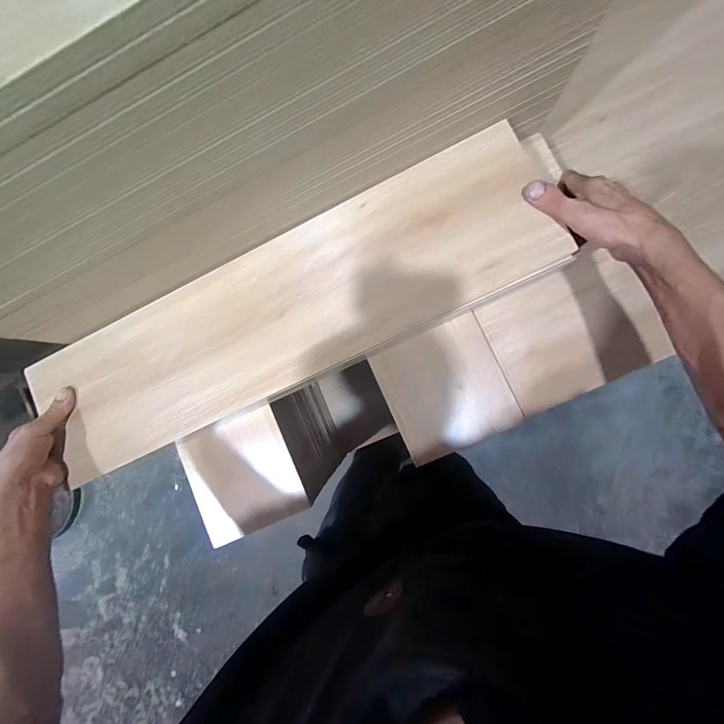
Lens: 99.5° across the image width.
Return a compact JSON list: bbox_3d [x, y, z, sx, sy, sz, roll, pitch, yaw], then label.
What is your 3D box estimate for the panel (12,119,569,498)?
[{"bbox_3d":[-0.090,-0.064,0.377,0.654,0.012,0.175,-25,86,4],"label":"panel"}]

